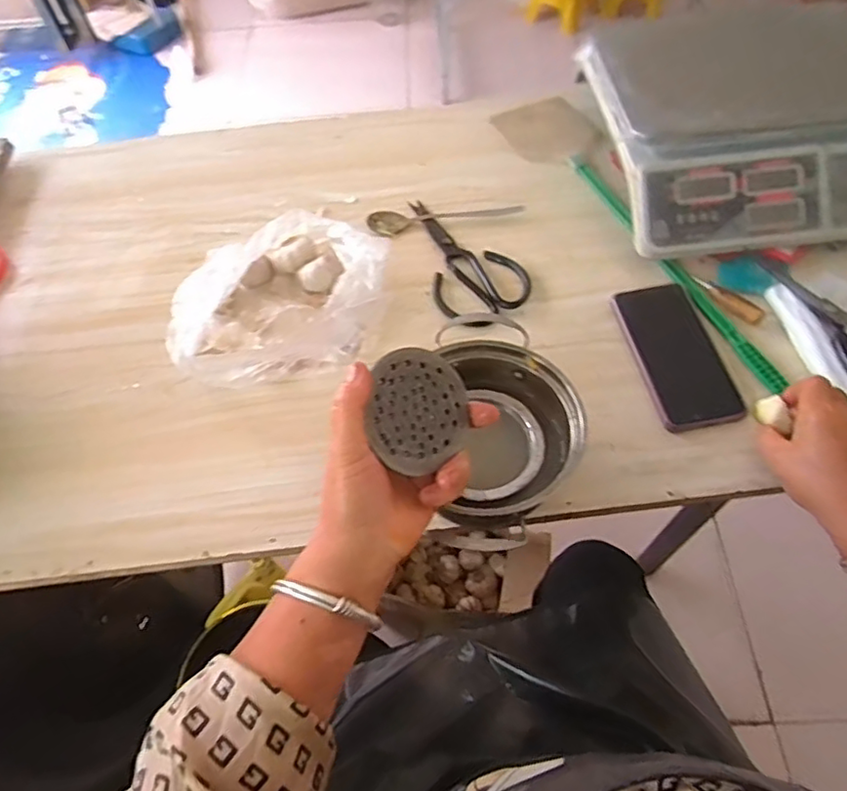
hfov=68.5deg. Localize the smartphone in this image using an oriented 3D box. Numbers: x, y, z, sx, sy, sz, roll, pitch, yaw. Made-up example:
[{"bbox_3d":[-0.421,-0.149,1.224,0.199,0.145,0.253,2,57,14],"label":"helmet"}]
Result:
[{"bbox_3d":[0.247,-0.042,0.605,0.078,0.015,0.161,-14,63,1],"label":"smartphone"}]

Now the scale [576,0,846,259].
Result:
[{"bbox_3d":[0.367,-0.296,0.712,0.326,0.123,0.302,-5,57,-1],"label":"scale"}]

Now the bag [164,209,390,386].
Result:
[{"bbox_3d":[-0.145,-0.098,0.622,0.167,0.073,0.218,35,65,22],"label":"bag"}]

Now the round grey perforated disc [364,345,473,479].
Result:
[{"bbox_3d":[0.000,0.010,0.405,0.075,0.004,0.076,5,82,-34],"label":"round grey perforated disc"}]

